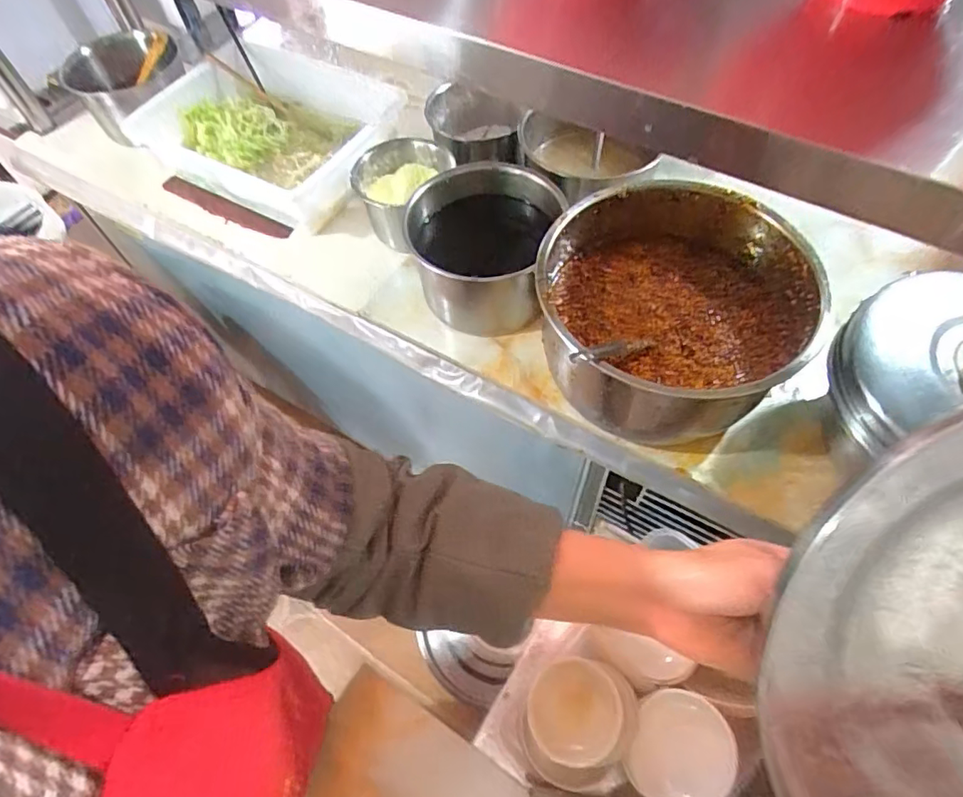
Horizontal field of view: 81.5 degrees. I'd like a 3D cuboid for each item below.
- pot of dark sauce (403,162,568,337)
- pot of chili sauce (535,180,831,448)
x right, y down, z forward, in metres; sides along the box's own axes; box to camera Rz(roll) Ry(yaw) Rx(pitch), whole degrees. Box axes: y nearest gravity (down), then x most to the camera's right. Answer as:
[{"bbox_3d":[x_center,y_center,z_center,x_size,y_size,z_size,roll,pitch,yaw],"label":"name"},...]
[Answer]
[{"bbox_3d":[-0.002,-0.193,0.730,0.179,0.124,0.181,-1,61,2],"label":"pot of dark sauce"},{"bbox_3d":[0.201,-0.091,0.637,0.271,0.163,0.276,-1,61,2],"label":"pot of chili sauce"}]

